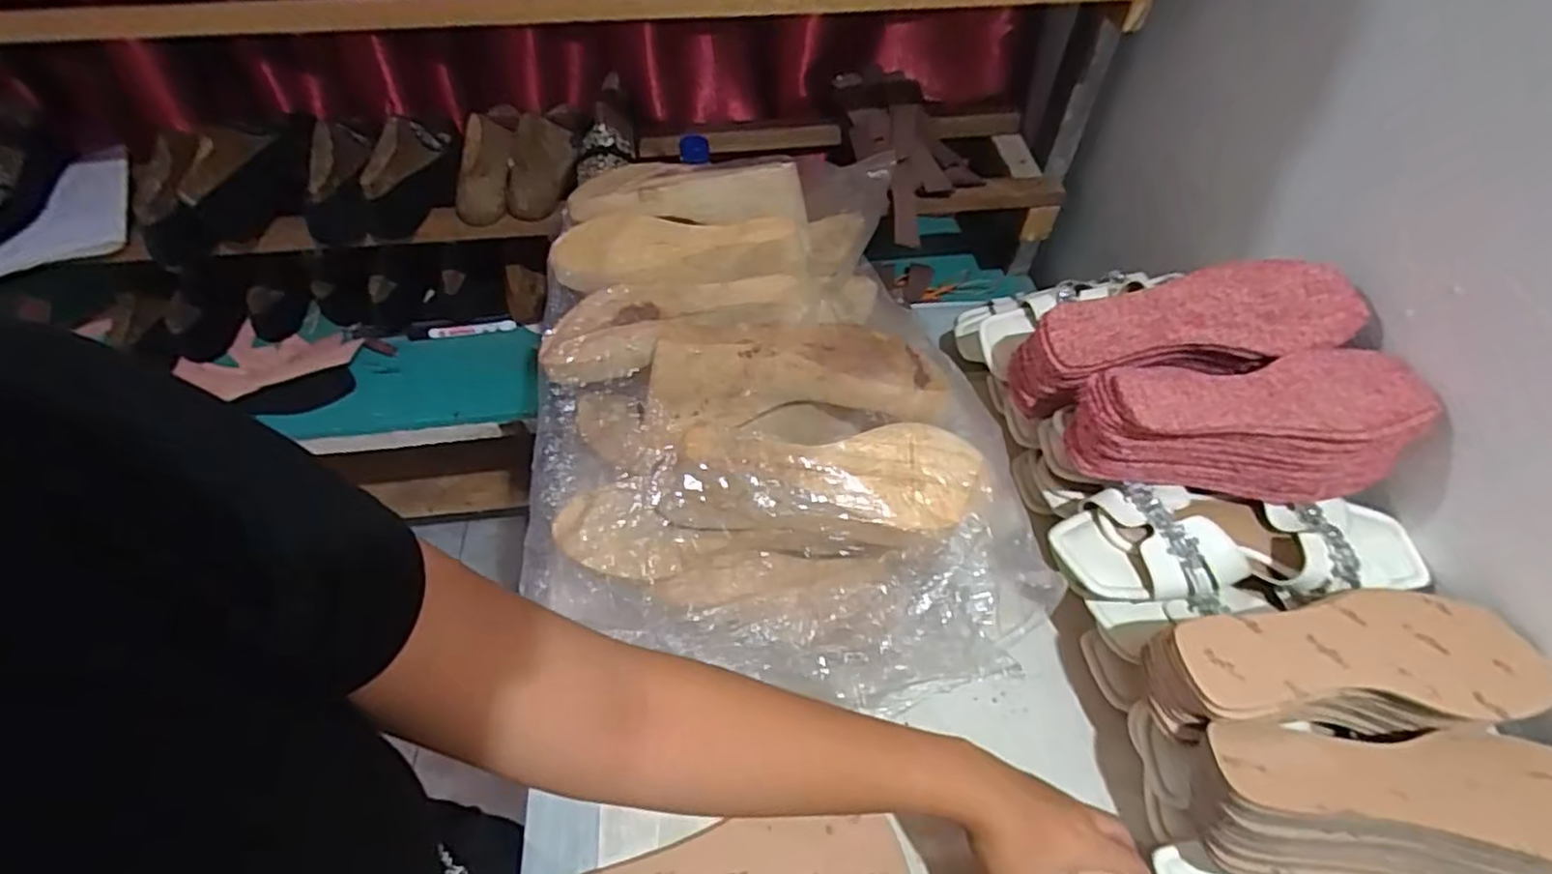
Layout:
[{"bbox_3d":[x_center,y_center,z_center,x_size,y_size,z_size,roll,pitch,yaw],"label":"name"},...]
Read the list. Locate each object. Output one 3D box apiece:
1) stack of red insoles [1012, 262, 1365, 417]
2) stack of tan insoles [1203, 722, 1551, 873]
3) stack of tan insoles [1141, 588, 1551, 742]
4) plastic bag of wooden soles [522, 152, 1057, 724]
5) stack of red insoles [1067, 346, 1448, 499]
[{"bbox_3d":[0.338,-0.084,0.582,0.264,0.089,0.085,-13,51,9],"label":"stack of red insoles"},{"bbox_3d":[0.382,0.222,0.411,0.244,0.053,0.097,4,52,2],"label":"stack of tan insoles"},{"bbox_3d":[0.372,0.149,0.461,0.242,0.056,0.091,-1,52,-2],"label":"stack of tan insoles"},{"bbox_3d":[-0.027,-0.047,0.540,0.331,0.118,0.471,-11,53,-9],"label":"plastic bag of wooden soles"},{"bbox_3d":[0.362,-0.007,0.534,0.246,0.084,0.098,-7,52,-6],"label":"stack of red insoles"}]

